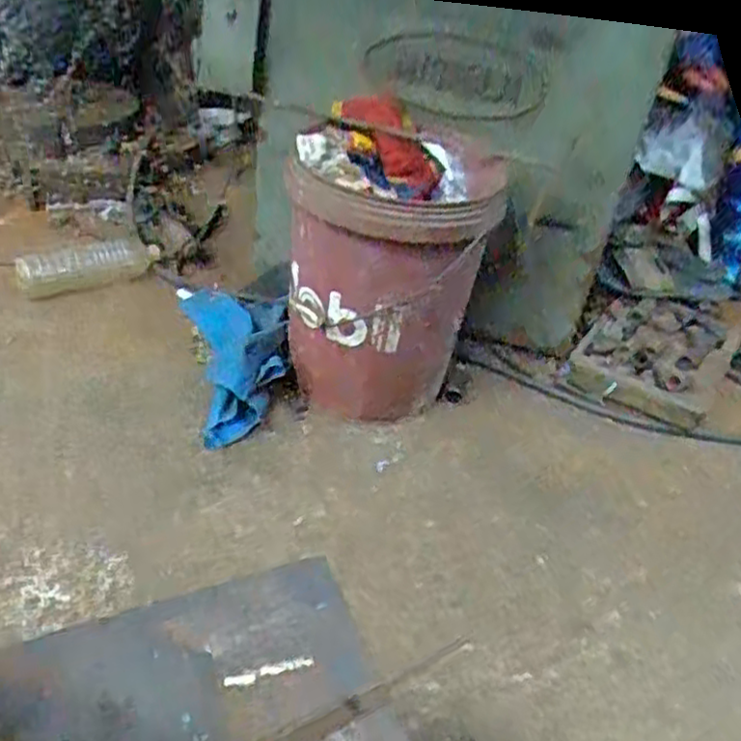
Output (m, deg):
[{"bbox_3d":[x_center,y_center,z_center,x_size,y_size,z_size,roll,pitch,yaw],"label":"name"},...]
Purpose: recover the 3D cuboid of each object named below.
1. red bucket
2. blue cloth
[{"bbox_3d":[0.012,-0.150,1.148,0.271,0.421,0.296,6,37,-4],"label":"red bucket"},{"bbox_3d":[-0.215,-0.028,1.230,0.173,0.086,0.375,-5,39,-18],"label":"blue cloth"}]

